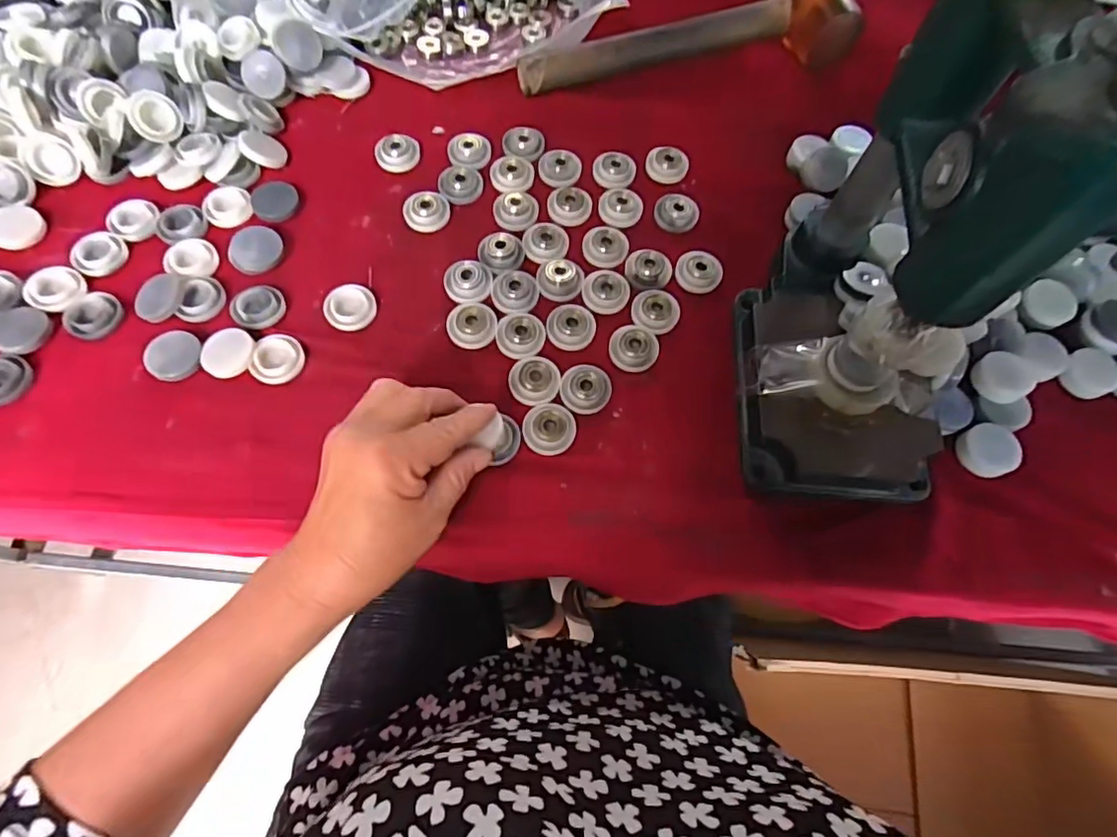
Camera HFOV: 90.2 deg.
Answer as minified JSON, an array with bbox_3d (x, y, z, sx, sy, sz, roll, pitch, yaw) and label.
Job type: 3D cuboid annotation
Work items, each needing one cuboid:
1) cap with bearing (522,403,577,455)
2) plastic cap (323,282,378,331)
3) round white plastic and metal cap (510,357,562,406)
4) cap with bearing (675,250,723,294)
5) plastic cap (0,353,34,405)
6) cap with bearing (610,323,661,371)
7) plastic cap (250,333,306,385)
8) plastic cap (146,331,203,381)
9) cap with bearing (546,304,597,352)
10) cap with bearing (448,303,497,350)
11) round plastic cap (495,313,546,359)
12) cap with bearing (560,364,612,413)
[{"bbox_3d":[-0.006,0.006,0.356,0.033,0.013,0.032,1,69,-2],"label":"cap with bearing"},{"bbox_3d":[-0.144,-0.077,0.385,0.033,0.009,0.032,1,69,-2],"label":"plastic cap"},{"bbox_3d":[-0.016,-0.024,0.368,0.033,0.012,0.031,20,69,5],"label":"round white plastic and metal cap"},{"bbox_3d":[0.103,-0.108,0.407,0.033,0.013,0.027,18,69,4],"label":"cap with bearing"},{"bbox_3d":[-0.352,-0.025,0.351,0.030,0.007,0.034,40,72,12],"label":"plastic cap"},{"bbox_3d":[0.052,-0.049,0.383,0.033,0.008,0.033,1,69,-2],"label":"cap with bearing"},{"bbox_3d":[-0.184,-0.039,0.366,0.030,0.008,0.034,7,68,0],"label":"plastic cap"},{"bbox_3d":[-0.250,-0.040,0.363,0.035,0.006,0.033,1,69,-2],"label":"plastic cap"},{"bbox_3d":[0.009,-0.064,0.385,0.033,0.010,0.029,11,68,2],"label":"cap with bearing"},{"bbox_3d":[-0.060,-0.065,0.382,0.034,0.012,0.030,26,70,7],"label":"cap with bearing"},{"bbox_3d":[-0.027,-0.057,0.380,0.032,0.011,0.030,1,69,-2],"label":"round plastic cap"},{"bbox_3d":[0.018,-0.019,0.369,0.032,0.010,0.030,1,69,-2],"label":"cap with bearing"}]

